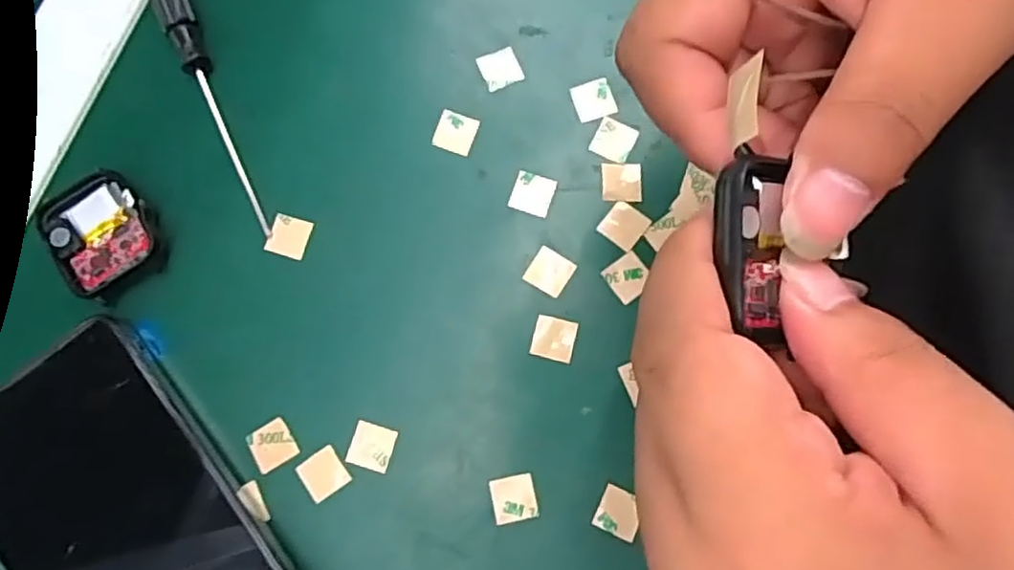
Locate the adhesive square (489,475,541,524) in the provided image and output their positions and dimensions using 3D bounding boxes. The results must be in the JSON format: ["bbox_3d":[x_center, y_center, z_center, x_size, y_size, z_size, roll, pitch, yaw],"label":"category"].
[{"bbox_3d":[0.002,0.076,0.240,0.016,0.004,0.015,-13,80,0],"label":"adhesive square"}]

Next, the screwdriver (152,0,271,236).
[{"bbox_3d":[-0.120,-0.081,0.267,0.013,0.011,0.128,-23,80,-3],"label":"screwdriver"}]

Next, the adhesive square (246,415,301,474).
[{"bbox_3d":[-0.086,0.058,0.245,0.016,0.004,0.015,-35,81,-5],"label":"adhesive square"}]

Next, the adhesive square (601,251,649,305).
[{"bbox_3d":[0.046,-0.003,0.252,0.015,0.004,0.015,-36,81,-5],"label":"adhesive square"}]

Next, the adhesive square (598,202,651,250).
[{"bbox_3d":[0.045,-0.023,0.256,0.015,0.004,0.015,36,82,7],"label":"adhesive square"}]

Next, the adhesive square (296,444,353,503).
[{"bbox_3d":[-0.066,0.068,0.244,0.015,0.004,0.015,-35,78,-6],"label":"adhesive square"}]

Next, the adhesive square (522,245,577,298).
[{"bbox_3d":[0.016,-0.005,0.253,0.016,0.004,0.015,31,82,6],"label":"adhesive square"}]

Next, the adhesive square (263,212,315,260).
[{"bbox_3d":[-0.084,-0.019,0.260,0.015,0.004,0.015,16,80,4],"label":"adhesive square"}]

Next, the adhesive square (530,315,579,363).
[{"bbox_3d":[0.018,0.020,0.249,0.015,0.004,0.015,15,80,4],"label":"adhesive square"}]

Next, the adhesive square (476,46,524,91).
[{"bbox_3d":[-0.003,-0.088,0.269,0.015,0.004,0.016,-22,80,-3],"label":"adhesive square"}]

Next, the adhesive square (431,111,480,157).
[{"bbox_3d":[-0.020,-0.061,0.265,0.015,0.004,0.016,20,81,4],"label":"adhesive square"}]

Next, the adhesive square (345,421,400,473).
[{"bbox_3d":[-0.049,0.059,0.246,0.016,0.004,0.016,16,80,5],"label":"adhesive square"}]

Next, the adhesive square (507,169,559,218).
[{"bbox_3d":[0.010,-0.036,0.259,0.016,0.004,0.016,17,80,4],"label":"adhesive square"}]

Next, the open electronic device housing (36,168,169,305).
[{"bbox_3d":[-0.154,-0.019,0.257,0.039,0.009,0.046,-36,81,-5],"label":"open electronic device housing"}]

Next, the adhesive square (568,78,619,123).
[{"bbox_3d":[0.034,-0.073,0.267,0.016,0.004,0.016,-20,81,-5],"label":"adhesive square"}]

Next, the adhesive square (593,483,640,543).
[{"bbox_3d":[0.040,0.080,0.237,0.015,0.004,0.015,24,81,5],"label":"adhesive square"}]

